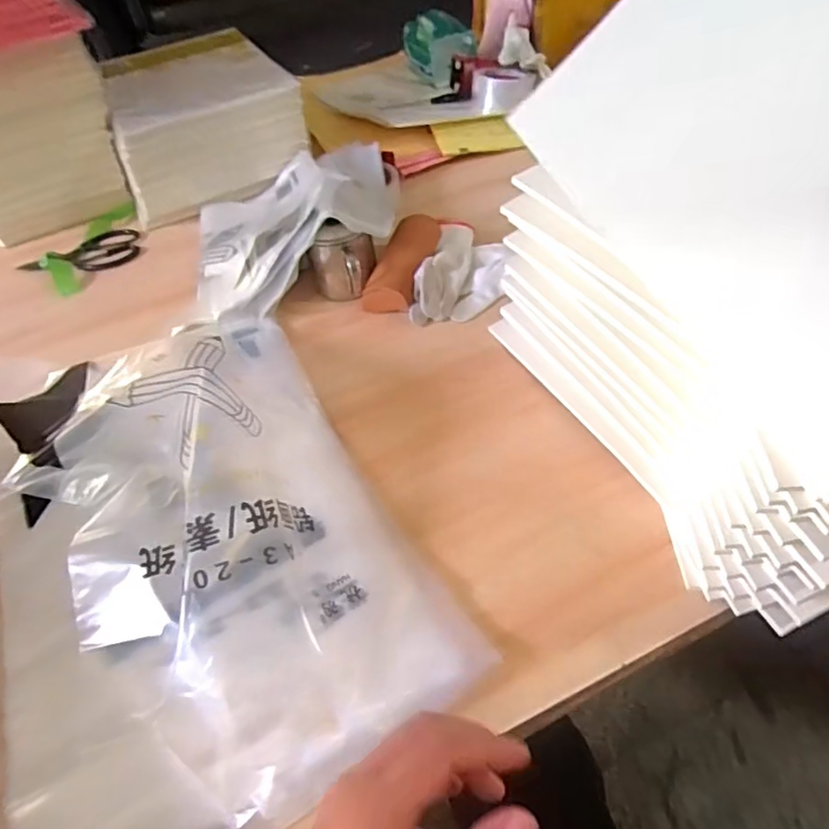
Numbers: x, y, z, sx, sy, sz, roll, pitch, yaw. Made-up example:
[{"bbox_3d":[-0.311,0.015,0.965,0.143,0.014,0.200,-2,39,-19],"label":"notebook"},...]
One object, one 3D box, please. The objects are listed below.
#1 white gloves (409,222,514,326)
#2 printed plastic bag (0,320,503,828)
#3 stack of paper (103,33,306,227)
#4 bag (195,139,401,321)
[{"bbox_3d":[0.063,-0.180,0.755,0.099,0.032,0.179,8,51,15],"label":"white gloves"},{"bbox_3d":[-0.203,0.083,0.499,0.338,0.123,0.482,-27,55,-15],"label":"printed plastic bag"},{"bbox_3d":[-0.351,-0.486,0.995,0.282,0.119,0.319,-23,50,-12],"label":"stack of paper"},{"bbox_3d":[-0.166,-0.279,0.813,0.287,0.098,0.324,-13,49,-4],"label":"bag"}]

